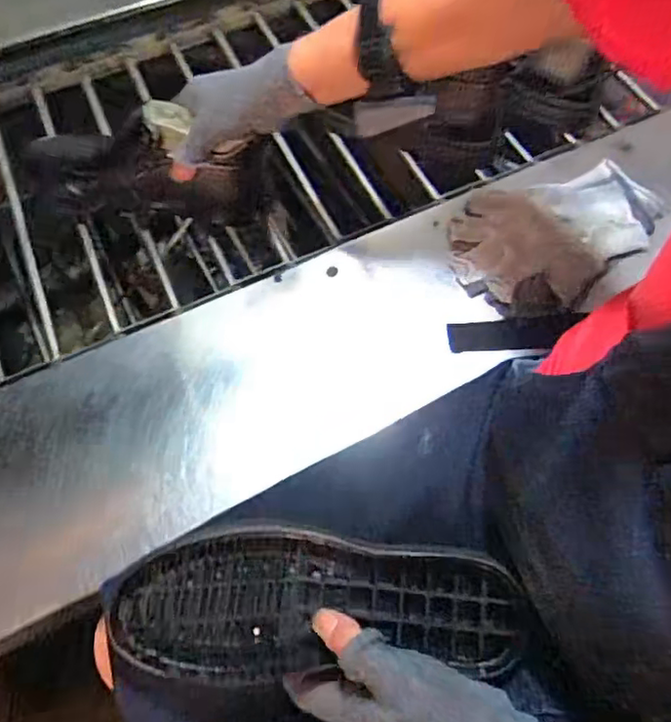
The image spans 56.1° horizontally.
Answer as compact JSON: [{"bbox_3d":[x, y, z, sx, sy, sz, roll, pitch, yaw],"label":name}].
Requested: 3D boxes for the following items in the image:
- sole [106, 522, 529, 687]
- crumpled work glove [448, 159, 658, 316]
[{"bbox_3d":[-0.014,0.171,0.449,0.281,0.029,0.101,-3,64,5],"label":"sole"},{"bbox_3d":[0.224,-0.136,0.664,0.217,0.025,0.148,-35,68,-15],"label":"crumpled work glove"}]

